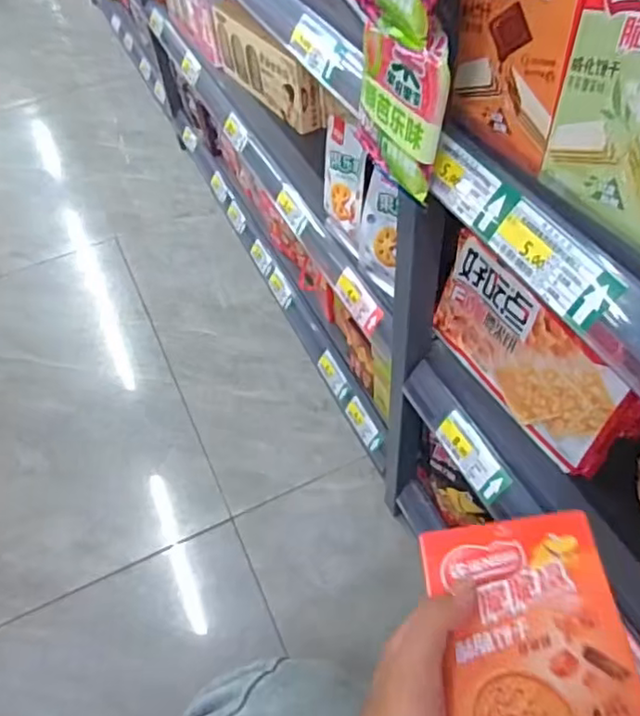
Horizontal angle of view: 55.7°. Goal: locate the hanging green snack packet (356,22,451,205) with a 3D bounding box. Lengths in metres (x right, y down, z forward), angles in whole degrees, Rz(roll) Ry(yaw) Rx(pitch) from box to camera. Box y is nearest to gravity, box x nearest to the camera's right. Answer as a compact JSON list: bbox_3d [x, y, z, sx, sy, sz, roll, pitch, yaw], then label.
[{"bbox_3d":[0.054,-0.176,0.422,0.030,0.098,0.084,-18,51,-9],"label":"hanging green snack packet"}]

